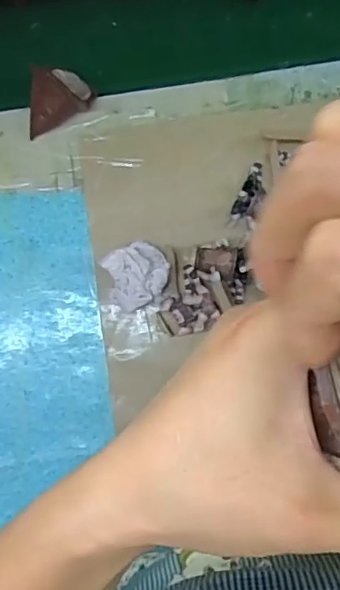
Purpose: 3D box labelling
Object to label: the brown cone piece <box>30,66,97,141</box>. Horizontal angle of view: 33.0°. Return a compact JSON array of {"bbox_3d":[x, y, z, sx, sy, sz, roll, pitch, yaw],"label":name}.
[{"bbox_3d":[-0.106,-0.182,0.534,0.064,0.042,0.069,10,89,1],"label":"brown cone piece"}]

